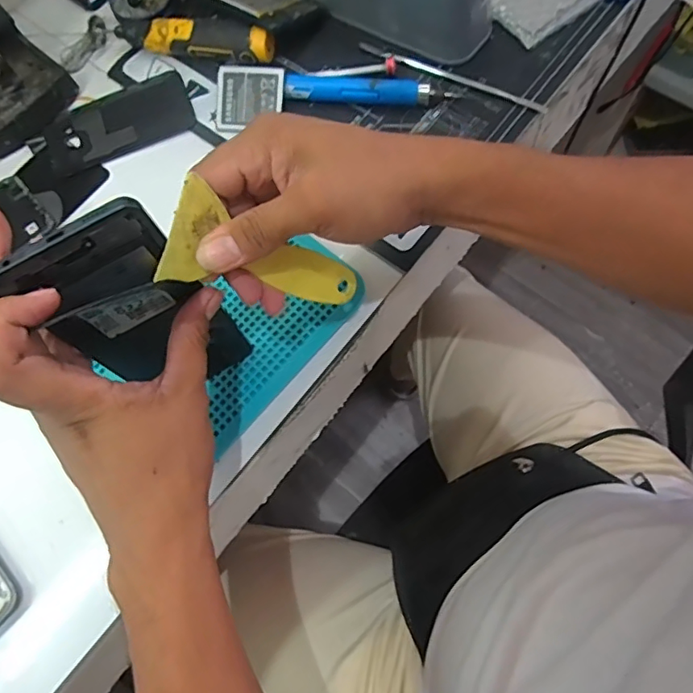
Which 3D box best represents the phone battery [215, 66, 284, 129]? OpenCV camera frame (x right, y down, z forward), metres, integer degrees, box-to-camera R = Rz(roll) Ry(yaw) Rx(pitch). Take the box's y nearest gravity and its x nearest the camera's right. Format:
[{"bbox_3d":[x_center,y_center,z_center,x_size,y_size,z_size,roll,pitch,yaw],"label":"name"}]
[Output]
[{"bbox_3d":[-0.080,-0.205,0.436,0.056,0.004,0.047,5,101,8],"label":"phone battery"}]

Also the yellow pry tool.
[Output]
[{"bbox_3d":[-0.041,-0.046,0.297,0.004,0.121,0.048,26,98,46],"label":"yellow pry tool"}]

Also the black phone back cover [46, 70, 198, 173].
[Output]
[{"bbox_3d":[-0.197,-0.196,0.457,0.127,0.008,0.065,-22,71,-3],"label":"black phone back cover"}]

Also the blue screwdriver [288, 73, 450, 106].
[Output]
[{"bbox_3d":[0.016,-0.210,0.432,0.130,0.020,0.020,6,72,7],"label":"blue screwdriver"}]

